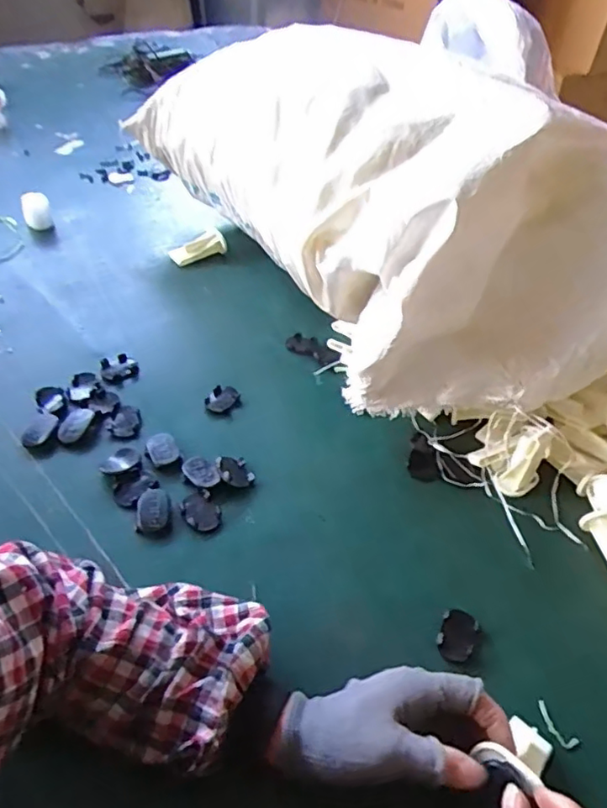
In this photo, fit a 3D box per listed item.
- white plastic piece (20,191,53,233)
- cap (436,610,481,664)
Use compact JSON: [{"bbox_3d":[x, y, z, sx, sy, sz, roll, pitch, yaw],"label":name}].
[{"bbox_3d":[-0.398,-0.292,0.874,0.040,0.037,0.052,-17,48,-19],"label":"white plastic piece"},{"bbox_3d":[0.122,0.185,0.466,0.030,0.008,0.044,19,47,15],"label":"cap"}]

